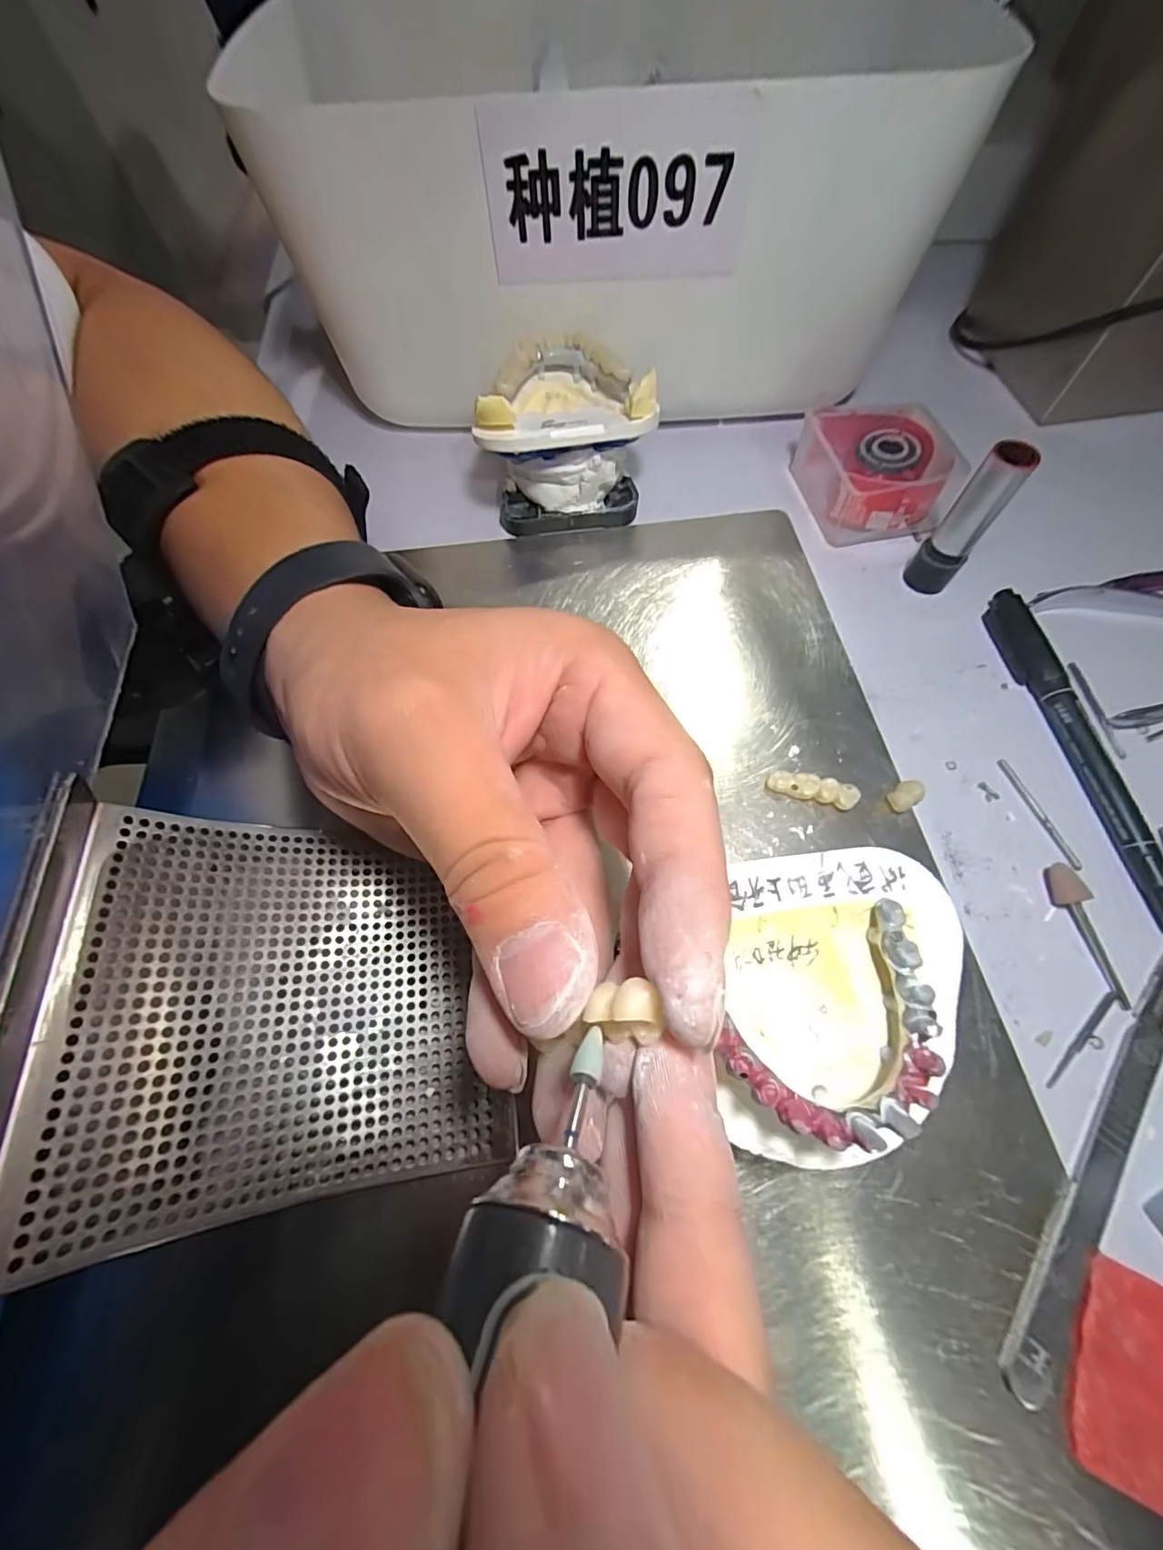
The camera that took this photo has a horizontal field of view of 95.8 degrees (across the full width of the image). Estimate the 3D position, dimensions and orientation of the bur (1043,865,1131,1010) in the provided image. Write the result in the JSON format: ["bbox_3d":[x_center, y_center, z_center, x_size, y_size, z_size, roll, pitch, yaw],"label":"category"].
[{"bbox_3d":[0.165,0.051,0.170,0.008,0.008,0.045,-13,65,-5],"label":"bur"}]

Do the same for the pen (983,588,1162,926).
[{"bbox_3d":[0.184,-0.014,0.197,0.012,0.011,0.138,-4,65,0],"label":"pen"}]

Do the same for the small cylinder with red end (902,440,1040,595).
[{"bbox_3d":[0.154,-0.099,0.212,0.013,0.062,0.016,-31,68,-13],"label":"small cylinder with red end"}]

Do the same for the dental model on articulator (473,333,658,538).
[{"bbox_3d":[-0.006,-0.158,0.247,0.075,0.056,0.067,1,65,2],"label":"dental model on articulator"}]

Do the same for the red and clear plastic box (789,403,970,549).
[{"bbox_3d":[0.137,-0.143,0.250,0.054,0.033,0.056,-3,65,0],"label":"red and clear plastic box"}]

